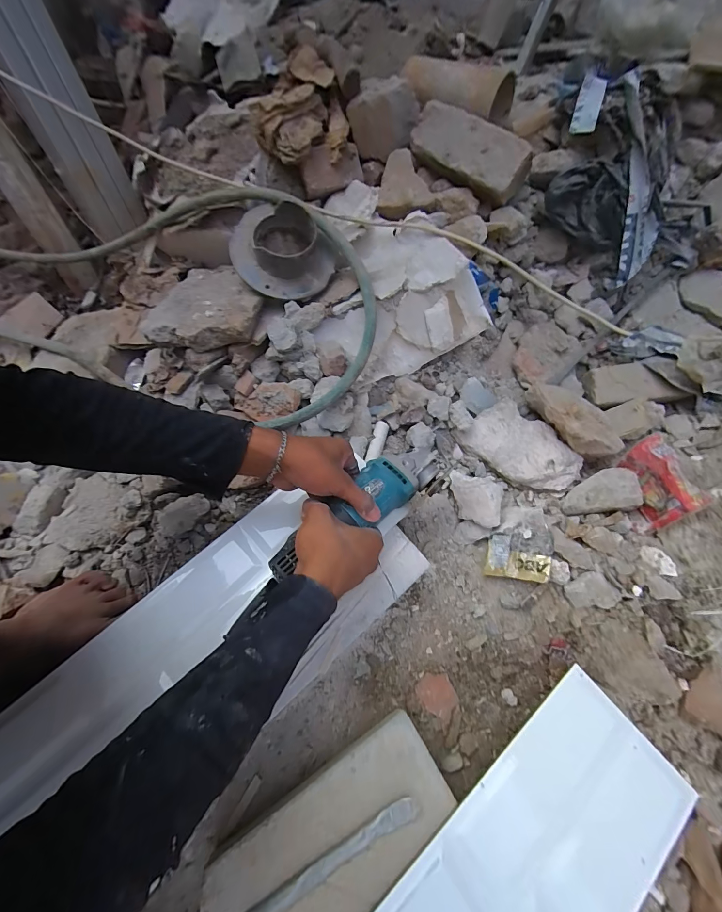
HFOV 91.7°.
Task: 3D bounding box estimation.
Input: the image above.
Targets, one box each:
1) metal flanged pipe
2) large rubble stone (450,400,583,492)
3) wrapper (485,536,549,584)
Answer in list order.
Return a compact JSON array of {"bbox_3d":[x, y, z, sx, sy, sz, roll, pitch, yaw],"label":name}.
[{"bbox_3d":[-0.131,-0.335,0.581,0.169,0.084,0.145,20,82,-6],"label":"metal flanged pipe"},{"bbox_3d":[0.242,-0.013,0.539,0.091,0.045,0.167,-39,69,-17],"label":"large rubble stone"},{"bbox_3d":[0.211,0.138,0.478,0.082,0.006,0.057,-7,57,43],"label":"wrapper"}]

